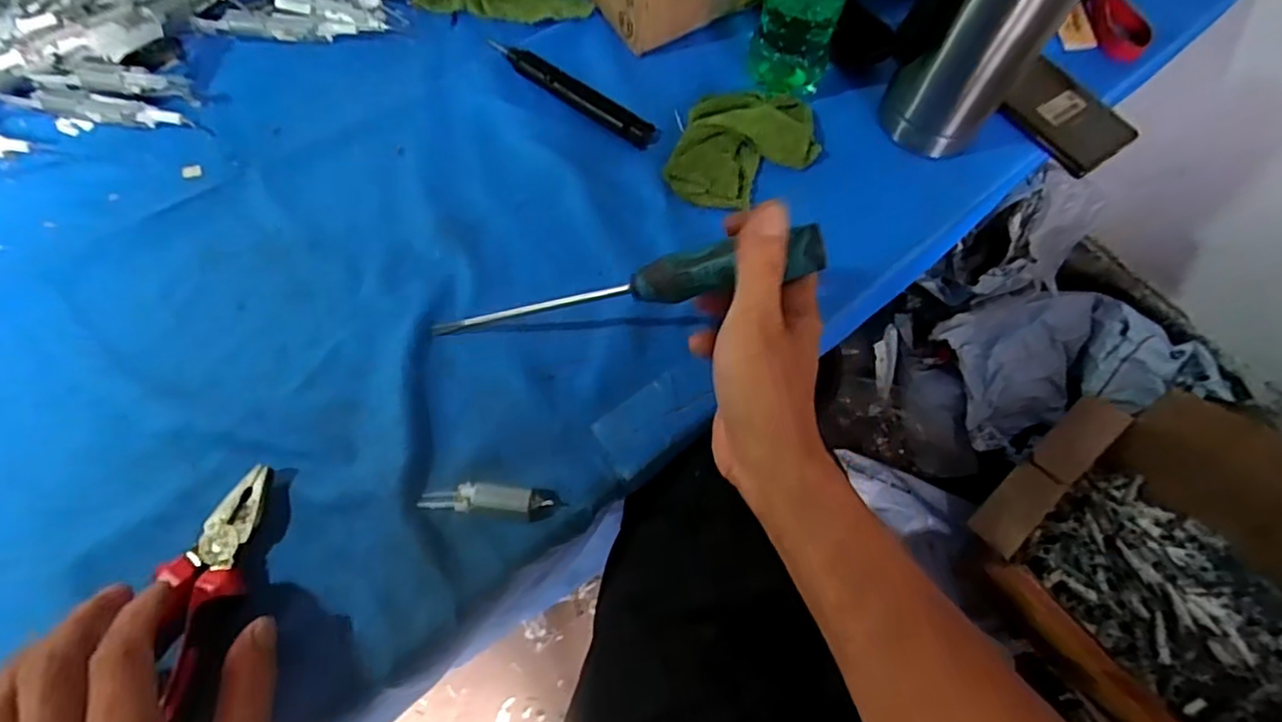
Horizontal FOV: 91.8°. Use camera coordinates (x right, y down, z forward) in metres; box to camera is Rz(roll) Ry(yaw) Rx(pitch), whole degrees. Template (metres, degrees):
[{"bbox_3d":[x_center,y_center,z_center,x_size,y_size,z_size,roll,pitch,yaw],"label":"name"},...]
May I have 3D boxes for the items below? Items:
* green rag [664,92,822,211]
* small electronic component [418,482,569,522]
[{"bbox_3d":[0.076,-0.168,0.477,0.125,0.016,0.088,-33,73,-14],"label":"green rag"},{"bbox_3d":[-0.088,0.082,0.364,0.079,0.017,0.017,2,68,-1],"label":"small electronic component"}]

